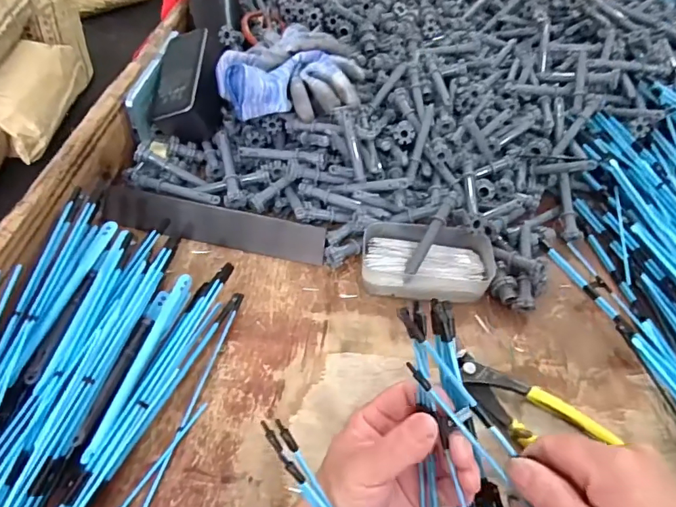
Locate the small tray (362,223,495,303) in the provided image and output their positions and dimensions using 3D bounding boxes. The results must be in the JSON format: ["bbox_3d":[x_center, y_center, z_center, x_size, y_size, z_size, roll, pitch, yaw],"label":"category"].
[{"bbox_3d":[0.082,0.005,0.435,0.120,0.036,0.072,9,50,3],"label":"small tray"}]

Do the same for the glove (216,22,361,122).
[{"bbox_3d":[-0.050,-0.210,0.522,0.153,0.046,0.169,4,50,-1],"label":"glove"}]

